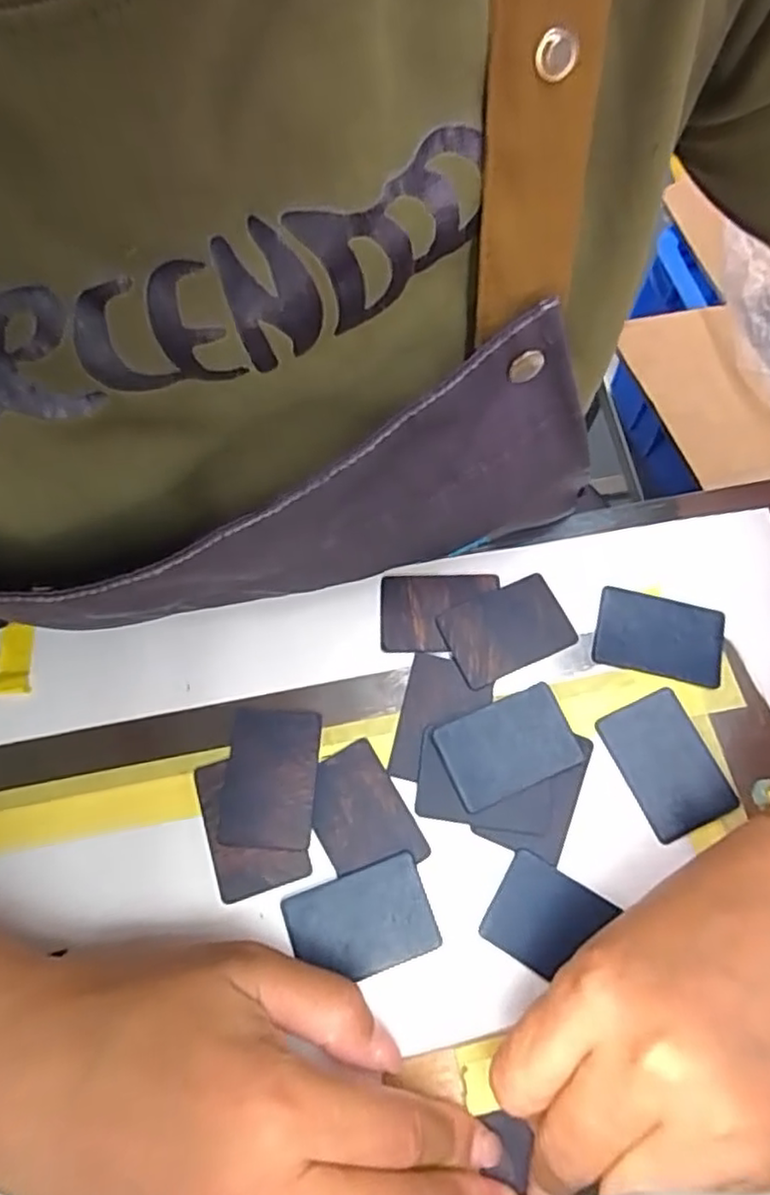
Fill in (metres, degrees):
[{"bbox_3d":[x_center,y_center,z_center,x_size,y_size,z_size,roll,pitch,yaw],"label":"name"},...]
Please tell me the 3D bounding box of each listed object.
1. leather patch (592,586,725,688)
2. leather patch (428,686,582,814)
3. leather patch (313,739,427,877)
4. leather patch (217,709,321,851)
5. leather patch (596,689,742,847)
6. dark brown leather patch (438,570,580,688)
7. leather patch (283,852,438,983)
[{"bbox_3d":[0.116,0.016,0.286,0.052,0.004,0.034,13,71,5],"label":"leather patch"},{"bbox_3d":[0.048,0.059,0.269,0.051,0.004,0.035,-22,73,-9],"label":"leather patch"},{"bbox_3d":[-0.010,0.084,0.262,0.034,0.004,0.049,-28,72,-9],"label":"leather patch"},{"bbox_3d":[-0.045,0.070,0.267,0.035,0.004,0.052,4,70,2],"label":"leather patch"},{"bbox_3d":[0.110,0.065,0.268,0.034,0.004,0.051,-23,72,-8],"label":"leather patch"},{"bbox_3d":[0.051,0.013,0.286,0.051,0.004,0.034,-25,72,-8],"label":"dark brown leather patch"},{"bbox_3d":[-0.009,0.119,0.249,0.051,0.004,0.035,-20,71,-6],"label":"leather patch"}]

